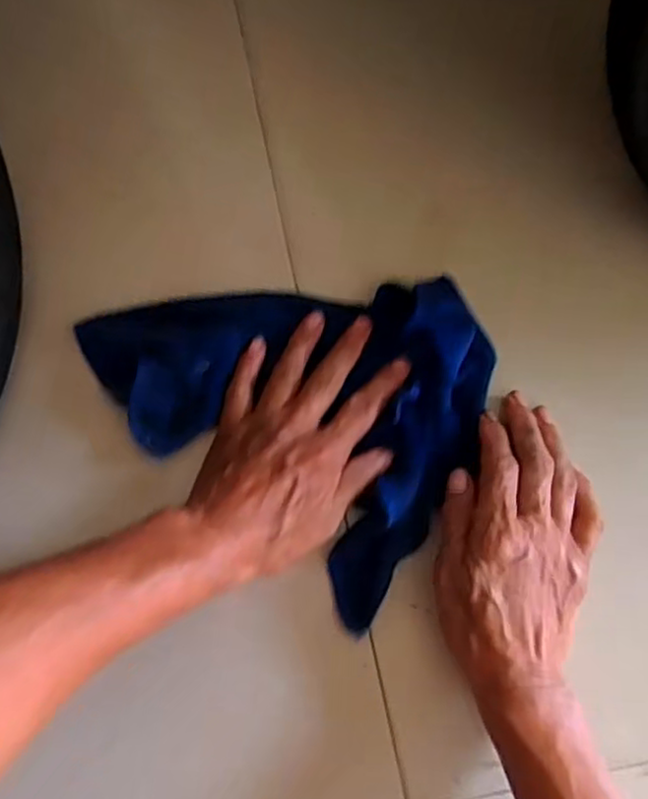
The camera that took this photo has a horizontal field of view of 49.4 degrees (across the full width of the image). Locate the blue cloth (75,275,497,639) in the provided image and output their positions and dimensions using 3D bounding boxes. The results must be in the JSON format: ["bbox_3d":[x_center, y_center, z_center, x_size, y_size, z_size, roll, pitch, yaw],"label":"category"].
[{"bbox_3d":[-0.011,-0.016,0.422,0.234,0.034,0.185,40,86,8],"label":"blue cloth"}]

